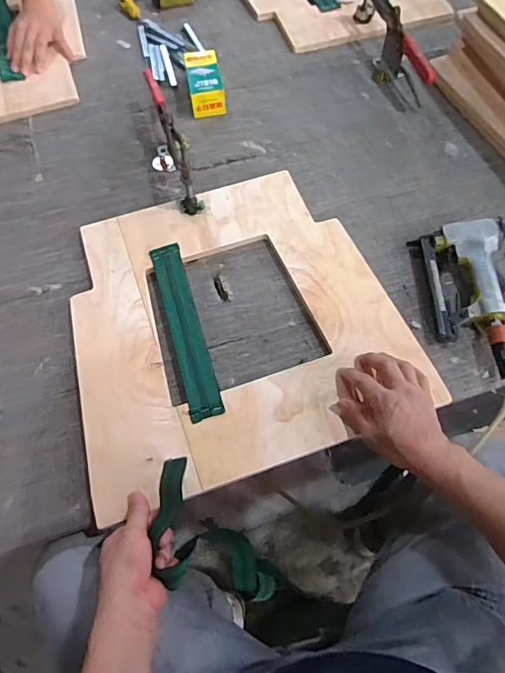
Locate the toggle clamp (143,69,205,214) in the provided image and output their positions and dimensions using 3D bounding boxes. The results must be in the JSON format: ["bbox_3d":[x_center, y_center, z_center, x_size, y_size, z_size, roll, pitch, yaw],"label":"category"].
[{"bbox_3d":[-0.137,-0.351,0.799,0.046,0.100,0.290,-15,65,-6],"label":"toggle clamp"}]

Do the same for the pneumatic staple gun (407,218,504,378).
[{"bbox_3d":[0.321,-0.063,0.689,0.126,0.048,0.251,2,65,2],"label":"pneumatic staple gun"}]

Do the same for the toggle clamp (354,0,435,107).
[{"bbox_3d":[0.267,-0.582,0.910,0.052,0.096,0.305,-16,65,-7],"label":"toggle clamp"}]

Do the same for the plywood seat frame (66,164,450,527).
[{"bbox_3d":[-0.035,-0.034,0.693,0.467,0.011,0.462,-18,66,-7],"label":"plywood seat frame"}]

